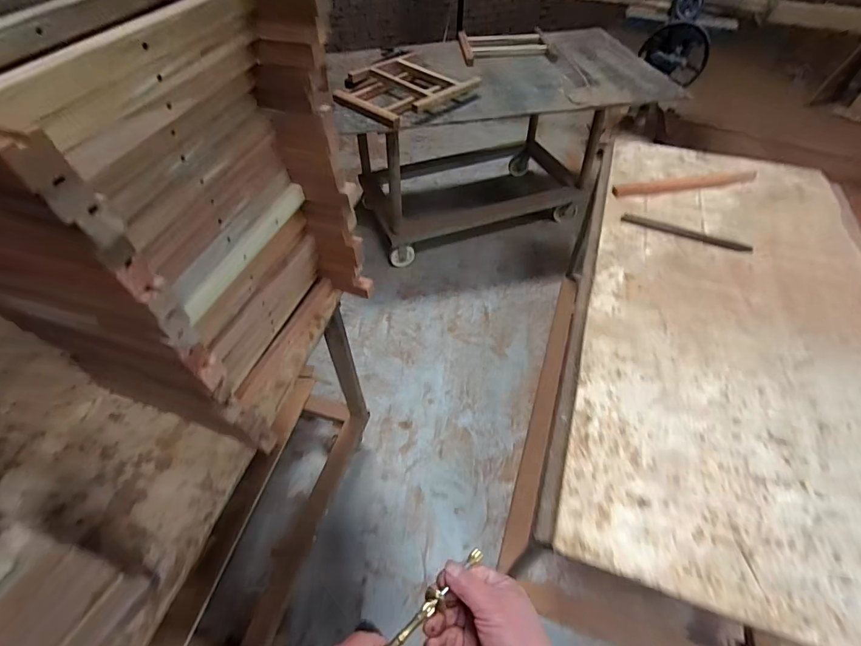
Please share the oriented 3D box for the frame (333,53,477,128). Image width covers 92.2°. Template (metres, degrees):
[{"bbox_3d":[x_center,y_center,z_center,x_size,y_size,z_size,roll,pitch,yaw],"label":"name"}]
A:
[{"bbox_3d":[-0.112,-0.865,1.520,0.441,0.059,0.412,-37,59,-25],"label":"frame"}]

